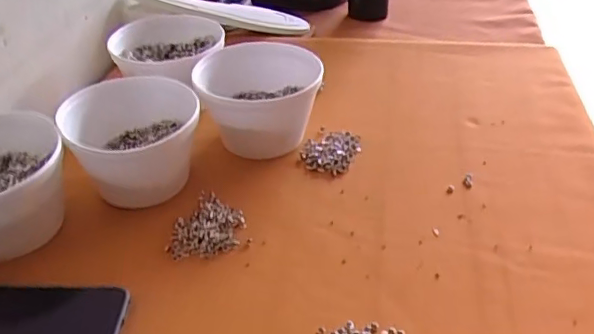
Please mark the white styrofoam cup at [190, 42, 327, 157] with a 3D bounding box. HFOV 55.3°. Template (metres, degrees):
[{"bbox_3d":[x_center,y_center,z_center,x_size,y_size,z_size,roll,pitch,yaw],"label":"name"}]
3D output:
[{"bbox_3d":[-0.038,-0.067,0.600,0.118,0.081,0.129,1,37,5],"label":"white styrofoam cup"}]

